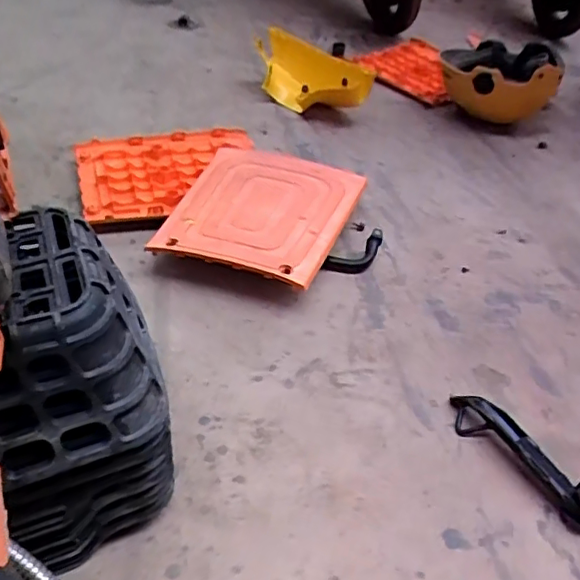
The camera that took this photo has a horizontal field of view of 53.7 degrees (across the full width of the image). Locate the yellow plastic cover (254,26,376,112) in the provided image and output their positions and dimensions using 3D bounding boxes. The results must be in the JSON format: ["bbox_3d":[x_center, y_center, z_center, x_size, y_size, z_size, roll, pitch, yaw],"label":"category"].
[{"bbox_3d":[0.063,-0.496,1.311,0.109,0.172,0.386,-26,36,-32],"label":"yellow plastic cover"}]

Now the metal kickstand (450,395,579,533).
[{"bbox_3d":[0.288,0.166,0.641,0.119,0.043,0.198,-24,50,-31],"label":"metal kickstand"}]

